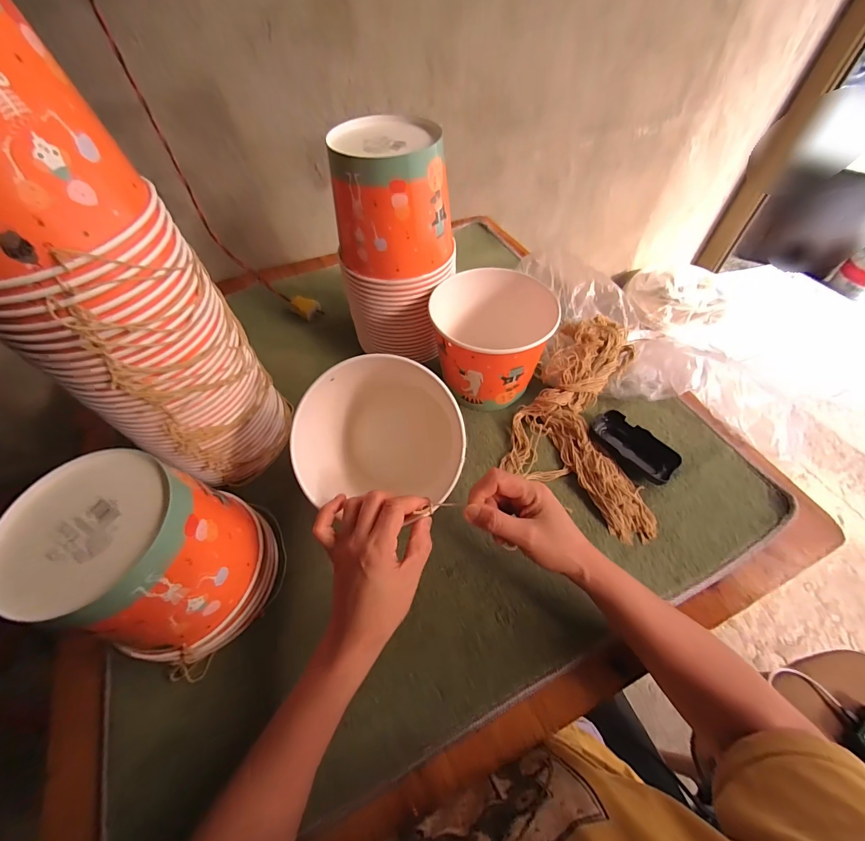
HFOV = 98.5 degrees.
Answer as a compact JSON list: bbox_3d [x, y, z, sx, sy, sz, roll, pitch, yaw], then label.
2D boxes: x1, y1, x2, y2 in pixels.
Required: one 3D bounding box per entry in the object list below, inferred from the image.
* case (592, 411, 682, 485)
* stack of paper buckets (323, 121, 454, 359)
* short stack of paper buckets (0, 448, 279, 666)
[{"bbox_3d":[0.264,0.032,0.491,0.052,0.022,0.109,-35,61,-22],"label":"case"},{"bbox_3d":[-0.049,-0.218,0.518,0.143,0.280,0.148,11,55,9],"label":"stack of paper buckets"},{"bbox_3d":[-0.255,0.127,0.356,0.149,0.167,0.150,15,56,11],"label":"short stack of paper buckets"}]

